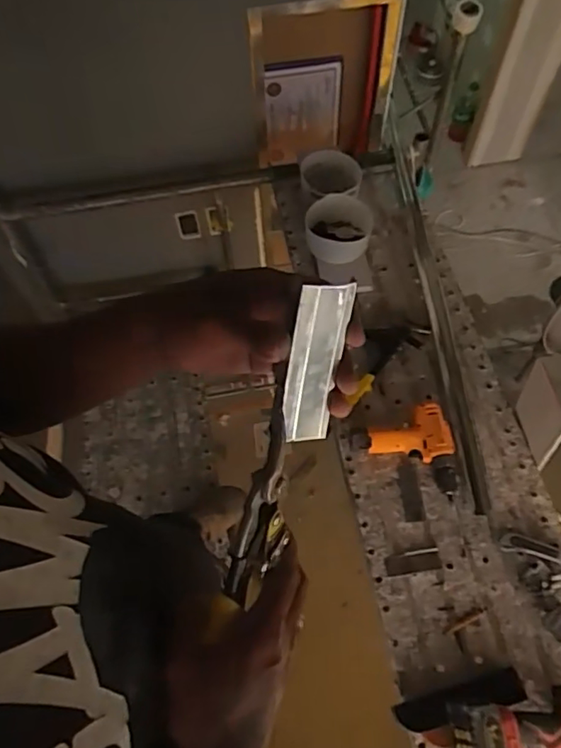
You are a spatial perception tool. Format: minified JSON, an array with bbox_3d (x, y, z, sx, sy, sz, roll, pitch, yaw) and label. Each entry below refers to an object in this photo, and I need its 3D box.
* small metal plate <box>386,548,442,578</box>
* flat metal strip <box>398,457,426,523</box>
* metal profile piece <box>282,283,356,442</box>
[{"bbox_3d":[0.248,0.355,1.031,0.102,0.004,0.040,-10,61,-1],"label":"small metal plate"},{"bbox_3d":[0.260,0.231,1.094,0.043,0.007,0.122,-3,70,-3],"label":"flat metal strip"},{"bbox_3d":[0.021,-0.004,0.342,0.030,0.105,0.019,13,24,8],"label":"metal profile piece"}]

